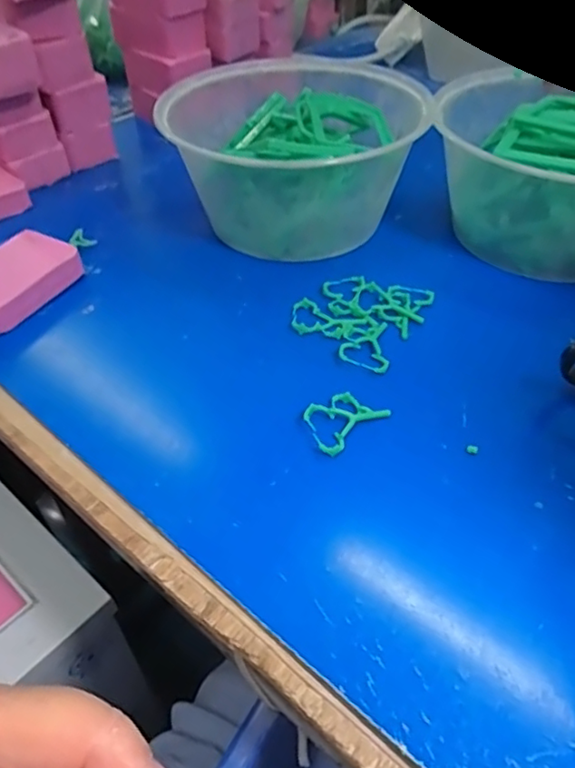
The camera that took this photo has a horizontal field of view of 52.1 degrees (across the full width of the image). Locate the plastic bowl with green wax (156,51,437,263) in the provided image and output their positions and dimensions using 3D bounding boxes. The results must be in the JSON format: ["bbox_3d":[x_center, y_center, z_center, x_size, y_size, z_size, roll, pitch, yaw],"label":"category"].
[{"bbox_3d":[0.003,-0.151,0.390,0.160,0.076,0.148,-10,46,-9],"label":"plastic bowl with green wax"}]

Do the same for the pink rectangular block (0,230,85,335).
[{"bbox_3d":[-0.159,-0.059,0.343,0.044,0.022,0.071,25,51,23],"label":"pink rectangular block"}]

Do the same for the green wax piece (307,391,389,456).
[{"bbox_3d":[0.025,0.015,0.272,0.040,0.008,0.024,-33,53,-28],"label":"green wax piece"}]

